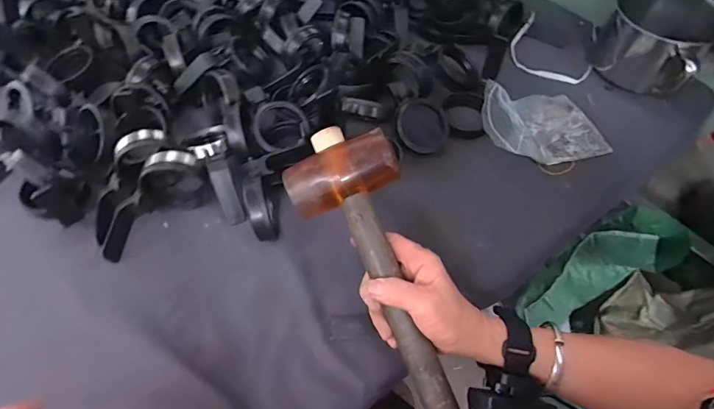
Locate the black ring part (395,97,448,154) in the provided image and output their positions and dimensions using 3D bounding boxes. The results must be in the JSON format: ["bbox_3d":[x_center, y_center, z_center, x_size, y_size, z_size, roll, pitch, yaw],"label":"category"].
[{"bbox_3d":[0.079,-0.097,0.534,0.064,0.017,0.068,0,89,-14],"label":"black ring part"}]

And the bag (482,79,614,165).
[{"bbox_3d":[0.231,-0.107,0.535,0.149,0.060,0.098,-9,56,-8],"label":"bag"}]

